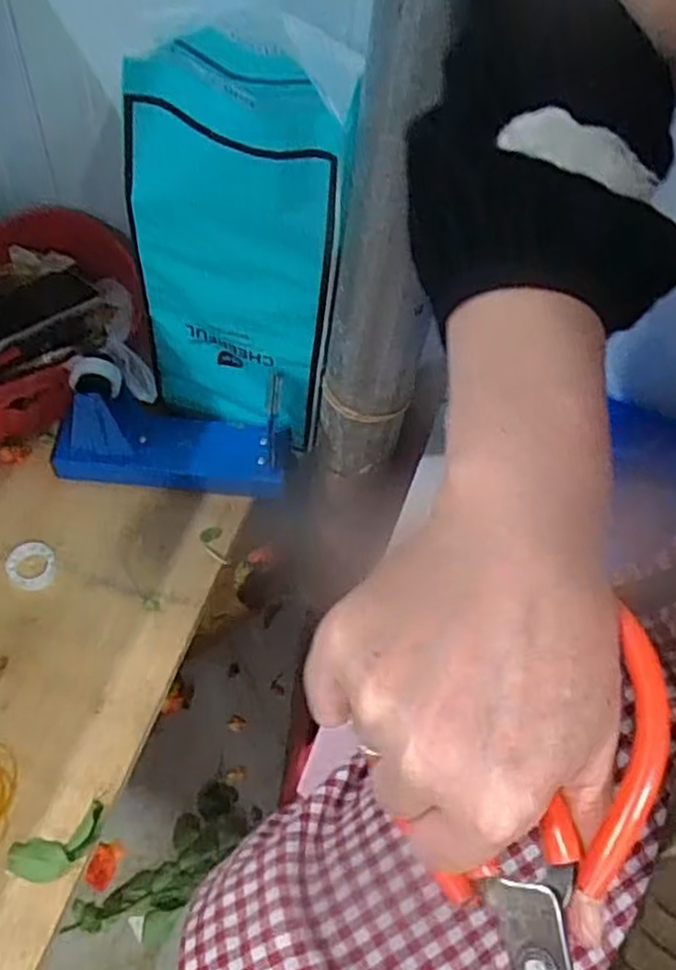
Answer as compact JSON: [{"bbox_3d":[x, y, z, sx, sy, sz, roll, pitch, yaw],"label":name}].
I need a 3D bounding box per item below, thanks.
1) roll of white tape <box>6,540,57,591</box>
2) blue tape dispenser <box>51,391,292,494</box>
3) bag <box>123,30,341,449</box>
[{"bbox_3d":[-0.252,0.066,0.602,0.038,0.007,0.042,-5,58,-10],"label":"roll of white tape"},{"bbox_3d":[-0.138,-0.040,0.638,0.198,0.098,0.063,6,53,-17],"label":"blue tape dispenser"},{"bbox_3d":[-0.075,-0.164,0.560,0.149,0.326,0.066,18,59,4],"label":"bag"}]

